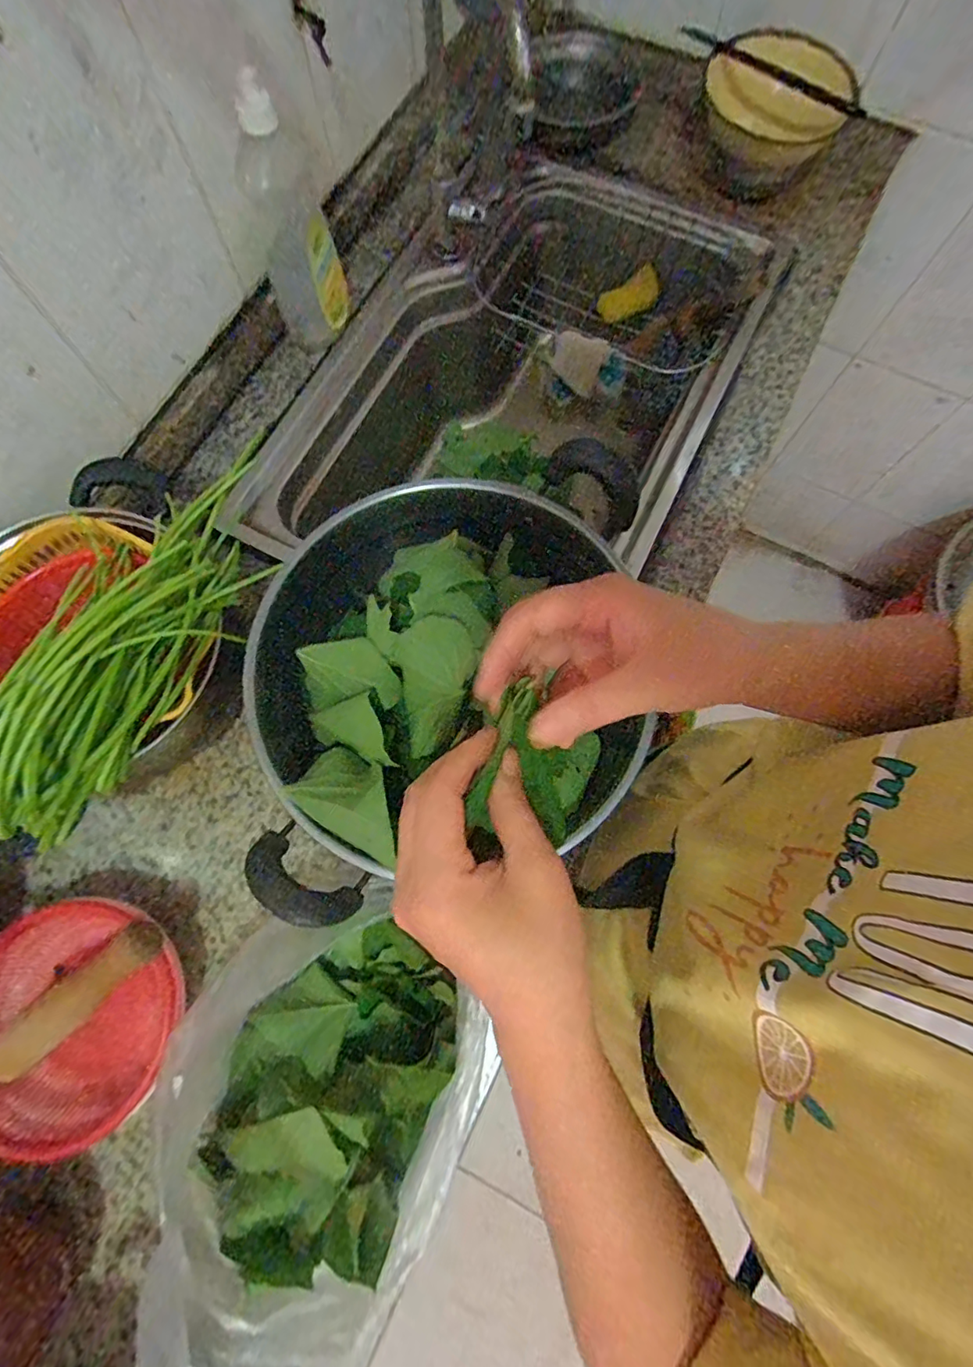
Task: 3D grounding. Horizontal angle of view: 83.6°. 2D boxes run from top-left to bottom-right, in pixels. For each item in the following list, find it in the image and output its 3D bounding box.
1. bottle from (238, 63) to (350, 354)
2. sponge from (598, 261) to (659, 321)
[{"bbox_3d":[-0.209,-0.487,0.584,0.074,0.205,0.085,-1,75,-1],"label":"bottle"},{"bbox_3d":[0.215,-0.588,0.830,0.049,0.095,0.035,30,72,-38],"label":"sponge"}]

